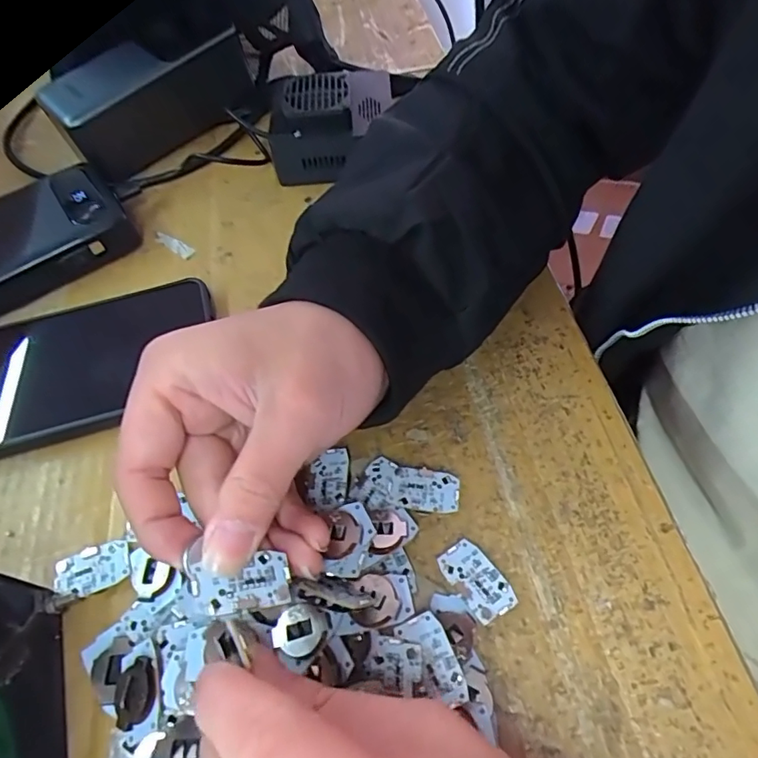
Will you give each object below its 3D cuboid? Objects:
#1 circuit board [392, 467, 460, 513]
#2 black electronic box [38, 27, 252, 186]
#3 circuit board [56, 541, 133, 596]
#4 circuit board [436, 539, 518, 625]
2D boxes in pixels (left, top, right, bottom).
[{"bbox_3d":[0.020,0.048,0.218,0.028,0.006,0.018,6,59,6],"label":"circuit board"},{"bbox_3d":[-0.145,-0.186,0.339,0.041,0.052,0.125,35,66,22],"label":"black electronic box"},{"bbox_3d":[-0.115,0.078,0.209,0.029,0.006,0.018,-19,59,-9],"label":"circuit board"},{"bbox_3d":[0.037,0.077,0.197,0.017,0.008,0.030,-32,62,-16],"label":"circuit board"}]

